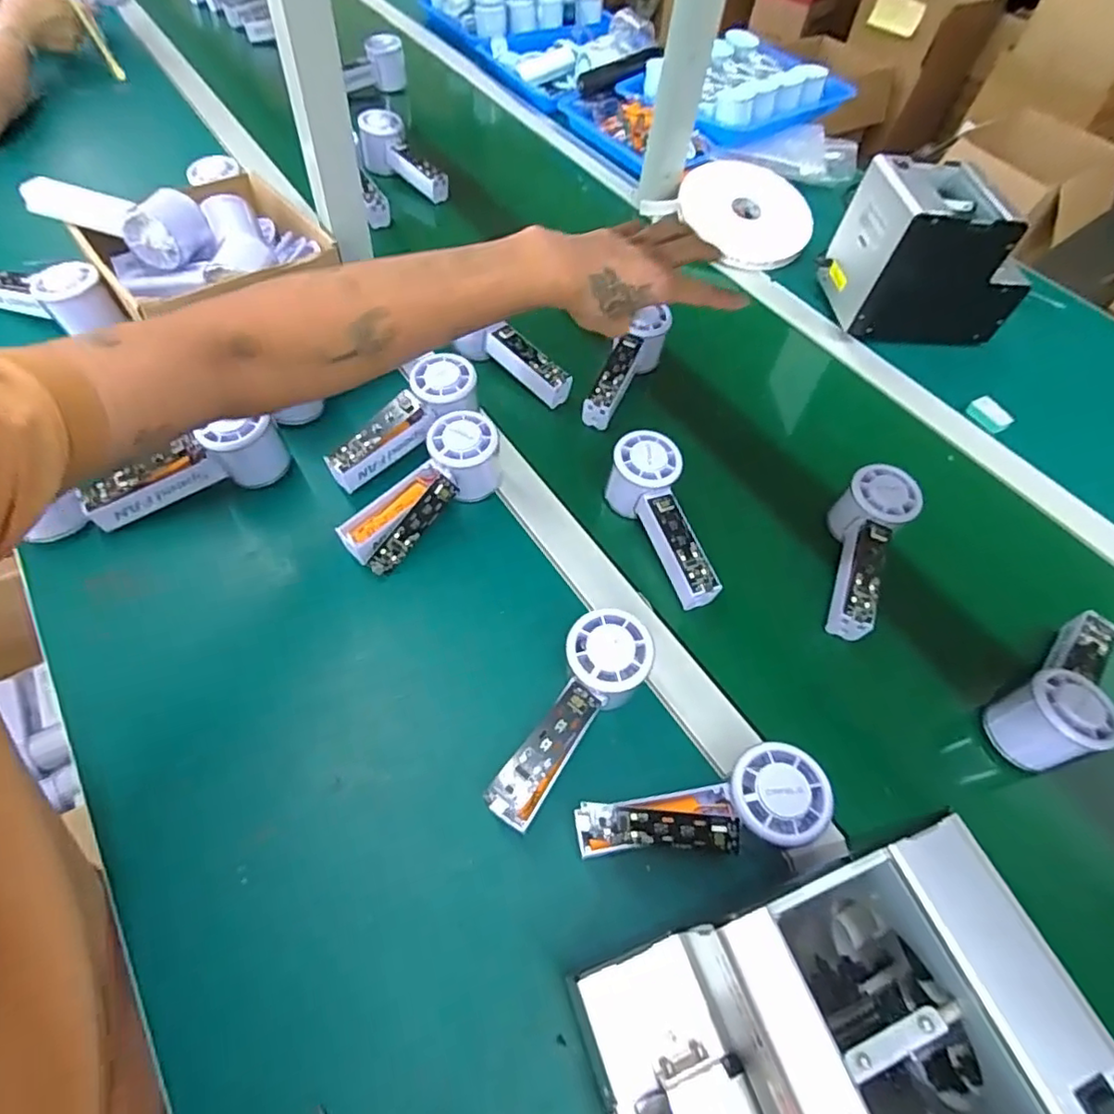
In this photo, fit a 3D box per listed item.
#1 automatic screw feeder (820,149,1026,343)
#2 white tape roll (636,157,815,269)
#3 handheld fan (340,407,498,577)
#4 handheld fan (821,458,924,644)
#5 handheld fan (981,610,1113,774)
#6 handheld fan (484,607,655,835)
[{"bbox_3d":[0.425,-0.345,0.682,0.173,0.144,0.125,-1,58,-8],"label":"automatic screw feeder"},{"bbox_3d":[0.246,-0.458,0.798,0.181,0.018,0.180,0,72,-1],"label":"white tape roll"},{"bbox_3d":[-0.104,-0.052,0.487,0.051,0.064,0.150,34,61,17],"label":"handheld fan"},{"bbox_3d":[0.256,-0.004,0.503,0.053,0.046,0.153,21,70,10],"label":"handheld fan"},{"bbox_3d":[0.389,0.092,0.444,0.146,0.057,0.054,-31,63,-22],"label":"handheld fan"},{"bbox_3d":[0.010,0.106,0.390,0.052,0.057,0.145,31,59,12],"label":"handheld fan"}]

